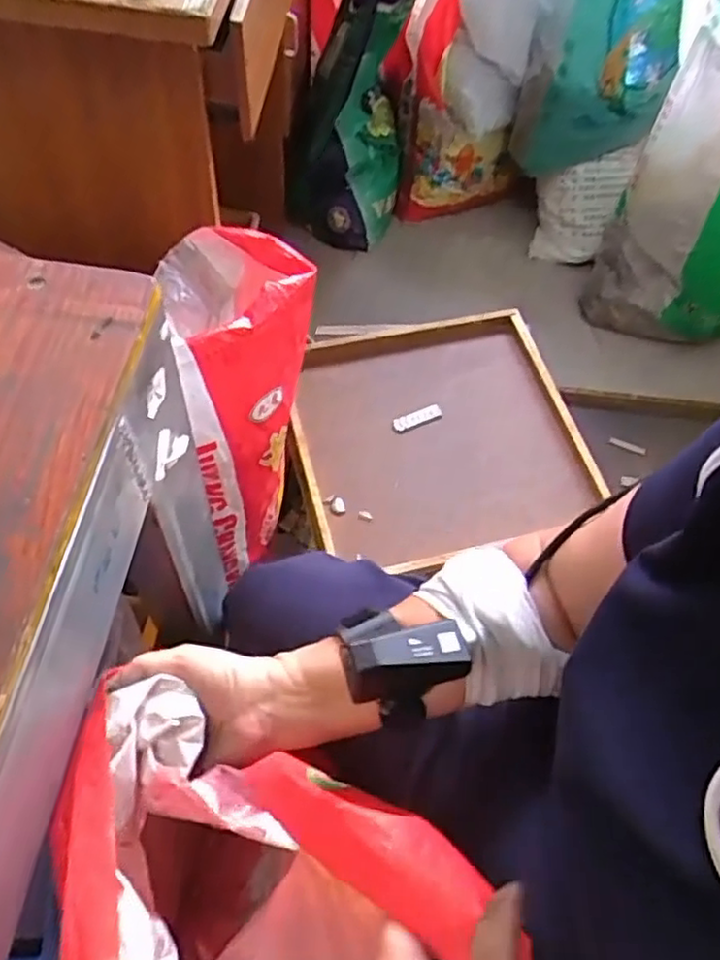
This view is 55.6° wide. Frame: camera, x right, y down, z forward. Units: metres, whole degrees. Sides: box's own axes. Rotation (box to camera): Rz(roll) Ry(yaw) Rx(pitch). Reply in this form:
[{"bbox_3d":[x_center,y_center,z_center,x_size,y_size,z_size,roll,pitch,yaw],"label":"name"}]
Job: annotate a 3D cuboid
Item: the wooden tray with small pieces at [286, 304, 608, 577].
[{"bbox_3d":[0.120,-0.068,1.035,0.416,0.050,0.418,-11,60,-11],"label":"wooden tray with small pieces"}]

